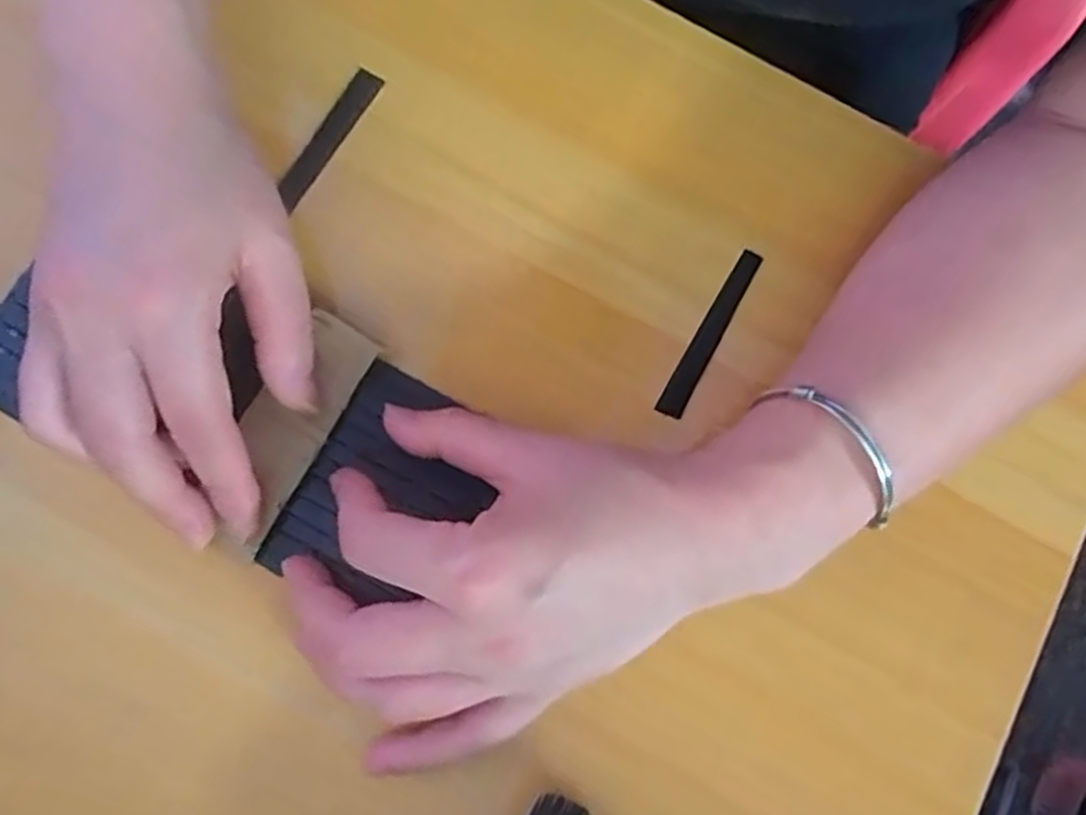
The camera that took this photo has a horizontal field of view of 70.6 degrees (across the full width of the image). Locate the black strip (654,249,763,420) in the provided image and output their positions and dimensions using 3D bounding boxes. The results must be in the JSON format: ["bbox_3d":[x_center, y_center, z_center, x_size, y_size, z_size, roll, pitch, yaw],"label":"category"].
[{"bbox_3d":[0.063,-0.028,0.287,0.010,0.004,0.072,28,77,6],"label":"black strip"}]

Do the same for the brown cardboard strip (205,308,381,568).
[{"bbox_3d":[-0.085,0.009,0.256,0.026,0.008,0.084,24,80,4],"label":"brown cardboard strip"}]

